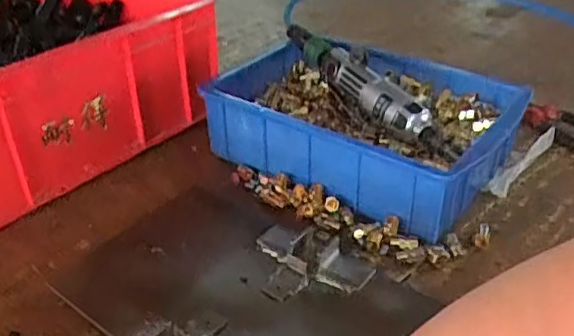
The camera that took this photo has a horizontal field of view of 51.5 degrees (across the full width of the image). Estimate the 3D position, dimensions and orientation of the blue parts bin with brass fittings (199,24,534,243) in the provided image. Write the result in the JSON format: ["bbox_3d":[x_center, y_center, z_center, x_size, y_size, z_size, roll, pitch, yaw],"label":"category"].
[{"bbox_3d":[0.071,-0.050,0.623,0.310,0.096,0.209,25,41,35],"label":"blue parts bin with brass fittings"}]

